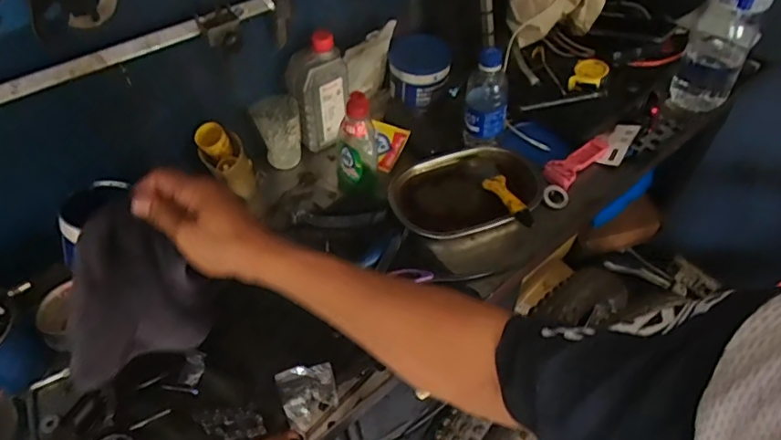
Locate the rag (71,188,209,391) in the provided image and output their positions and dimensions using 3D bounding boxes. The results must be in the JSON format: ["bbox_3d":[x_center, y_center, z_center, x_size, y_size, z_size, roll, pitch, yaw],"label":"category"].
[{"bbox_3d":[-0.241,0.071,0.471,0.091,0.120,0.115,38,58,26],"label":"rag"}]

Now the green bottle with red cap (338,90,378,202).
[{"bbox_3d":[-0.049,-0.106,0.755,0.061,0.146,0.056,-7,51,-4],"label":"green bottle with red cap"}]

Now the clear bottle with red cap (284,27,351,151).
[{"bbox_3d":[-0.106,-0.190,0.808,0.088,0.167,0.051,-16,52,-11],"label":"clear bottle with red cap"}]

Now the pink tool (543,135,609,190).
[{"bbox_3d":[0.288,-0.093,0.830,0.044,0.022,0.128,36,60,27],"label":"pink tool"}]

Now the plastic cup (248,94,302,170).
[{"bbox_3d":[-0.172,-0.135,0.820,0.067,0.097,0.067,-1,50,1],"label":"plastic cup"}]

